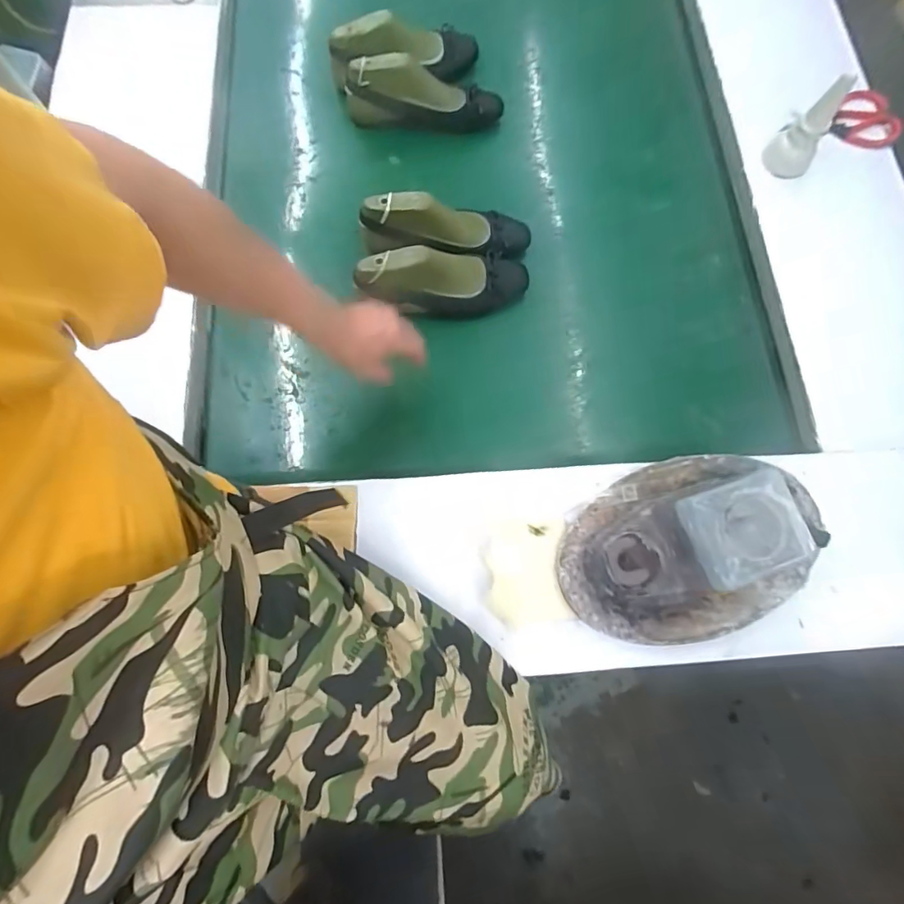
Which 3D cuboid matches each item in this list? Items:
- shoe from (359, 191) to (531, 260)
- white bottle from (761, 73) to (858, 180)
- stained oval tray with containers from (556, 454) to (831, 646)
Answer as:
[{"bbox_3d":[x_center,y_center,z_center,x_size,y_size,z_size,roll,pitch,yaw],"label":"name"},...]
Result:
[{"bbox_3d":[-0.005,-0.344,0.735,0.252,0.089,0.094,4,75,0],"label":"shoe"},{"bbox_3d":[0.535,-0.483,0.730,0.069,0.120,0.066,0,75,-1],"label":"white bottle"},{"bbox_3d":[0.286,0.101,0.545,0.317,0.116,0.198,-19,76,-6],"label":"stained oval tray with containers"}]

